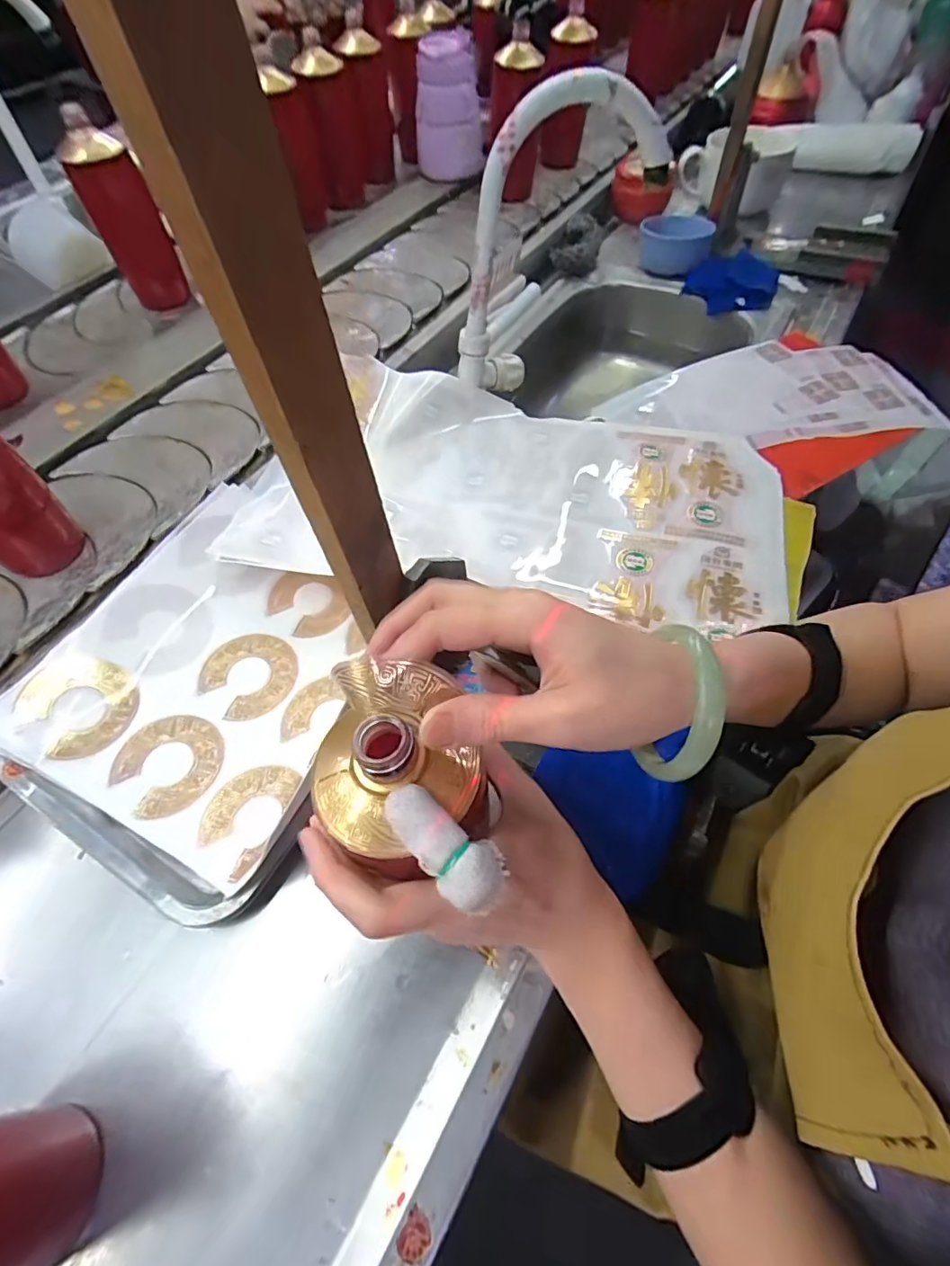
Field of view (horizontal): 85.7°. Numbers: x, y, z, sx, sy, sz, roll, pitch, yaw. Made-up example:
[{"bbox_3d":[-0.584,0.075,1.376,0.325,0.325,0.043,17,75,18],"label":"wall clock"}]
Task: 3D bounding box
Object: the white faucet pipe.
[{"bbox_3d":[0.073,-0.407,0.550,0.224,0.266,0.068,-20,62,-11],"label":"white faucet pipe"}]

